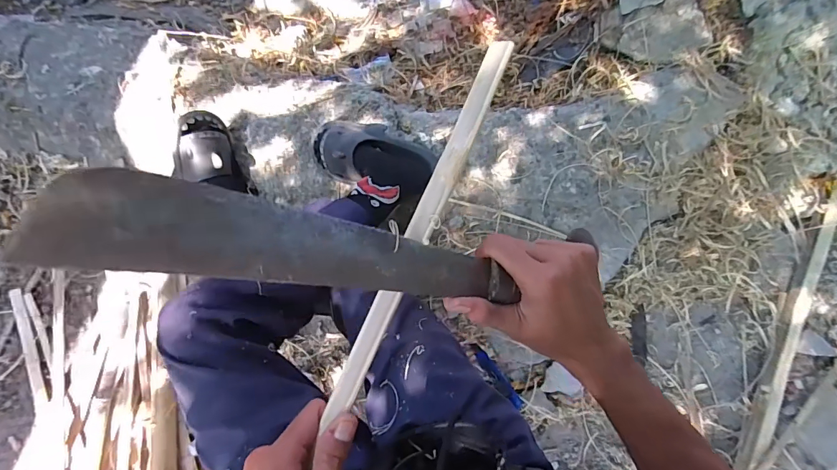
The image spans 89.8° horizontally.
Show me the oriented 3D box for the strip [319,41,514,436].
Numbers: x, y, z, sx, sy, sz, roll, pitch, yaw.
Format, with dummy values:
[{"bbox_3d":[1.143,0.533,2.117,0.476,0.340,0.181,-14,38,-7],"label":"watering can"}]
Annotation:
[{"bbox_3d":[-0.002,0.002,0.291,0.020,0.005,0.283,27,94,37],"label":"strip"}]

